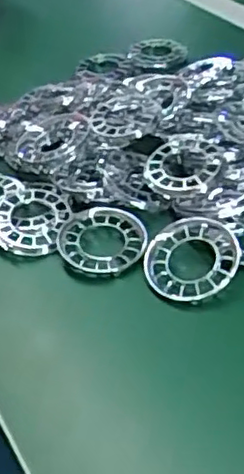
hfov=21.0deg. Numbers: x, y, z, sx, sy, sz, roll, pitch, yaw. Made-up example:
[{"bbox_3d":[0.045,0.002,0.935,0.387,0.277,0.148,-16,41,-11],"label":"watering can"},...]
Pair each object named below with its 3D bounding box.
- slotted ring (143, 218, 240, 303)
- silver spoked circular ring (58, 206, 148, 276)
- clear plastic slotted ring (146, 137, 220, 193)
[{"bbox_3d":[0.045,0.013,0.407,0.056,0.015,0.057,-13,53,17],"label":"slotted ring"},{"bbox_3d":[-0.012,0.002,0.439,0.057,0.011,0.055,-4,40,3],"label":"silver spoked circular ring"},{"bbox_3d":[0.043,-0.052,0.472,0.050,0.011,0.051,-4,40,3],"label":"clear plastic slotted ring"}]

